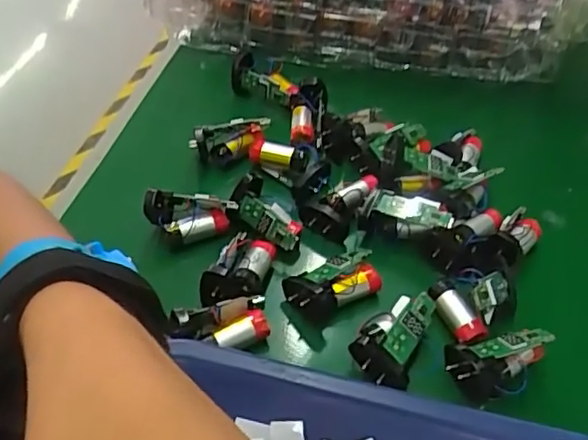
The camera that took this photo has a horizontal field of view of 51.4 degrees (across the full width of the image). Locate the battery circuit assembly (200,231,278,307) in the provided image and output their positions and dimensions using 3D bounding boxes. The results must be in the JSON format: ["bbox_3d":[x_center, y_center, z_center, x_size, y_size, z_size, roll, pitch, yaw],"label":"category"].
[{"bbox_3d":[-0.030,0.025,0.330,0.030,0.016,0.056,15,34,14],"label":"battery circuit assembly"}]

